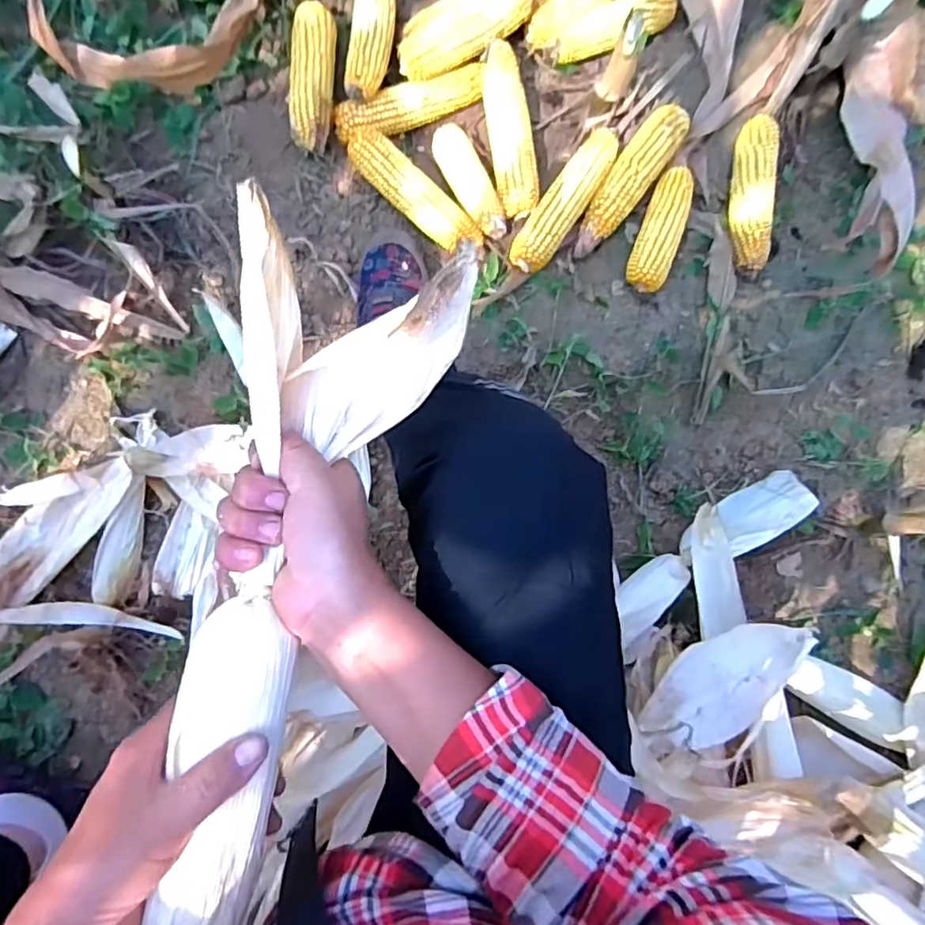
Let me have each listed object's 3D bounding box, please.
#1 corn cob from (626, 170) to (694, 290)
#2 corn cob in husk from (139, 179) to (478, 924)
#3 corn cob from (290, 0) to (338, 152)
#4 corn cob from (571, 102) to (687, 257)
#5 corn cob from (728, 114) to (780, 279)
[{"bbox_3d":[0.256,-0.299,0.782,0.051,0.048,0.156,18,82,-3],"label":"corn cob"},{"bbox_3d":[-0.091,0.075,0.319,0.125,0.051,0.407,11,81,-7],"label":"corn cob in husk"},{"bbox_3d":[-0.191,-0.483,0.767,0.057,0.045,0.184,3,83,-5],"label":"corn cob"},{"bbox_3d":[0.212,-0.364,0.785,0.054,0.049,0.210,37,84,-5],"label":"corn cob"},{"bbox_3d":[0.383,-0.356,0.805,0.054,0.048,0.207,6,83,-5],"label":"corn cob"}]

